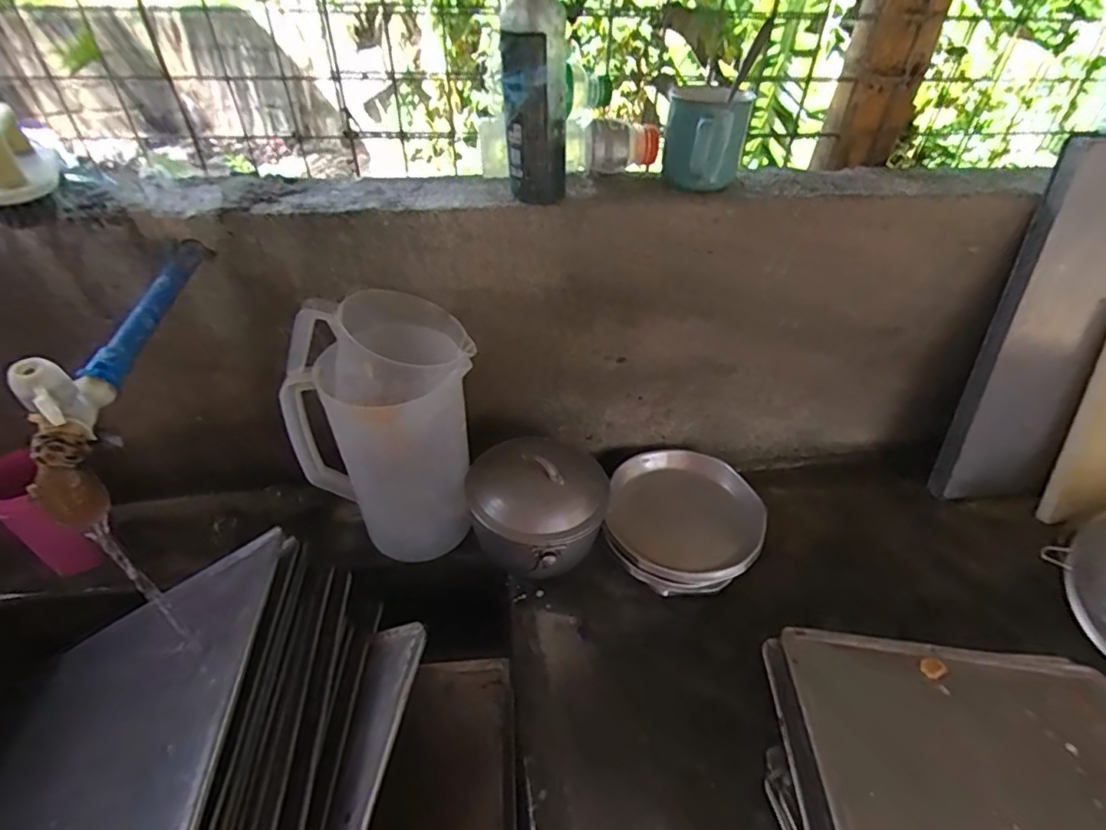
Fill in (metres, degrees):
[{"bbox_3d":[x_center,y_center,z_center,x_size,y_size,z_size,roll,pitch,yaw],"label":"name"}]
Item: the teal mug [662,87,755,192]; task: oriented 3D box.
[{"bbox_3d":[0.158,-0.285,0.597,0.077,0.080,0.121,11,43,10],"label":"teal mug"}]

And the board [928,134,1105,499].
[{"bbox_3d":[0.694,-0.095,0.706,0.315,0.448,0.033,-1,26,-6],"label":"board"}]

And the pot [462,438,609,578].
[{"bbox_3d":[-0.019,0.117,0.688,0.163,0.129,0.144,20,45,19],"label":"pot"}]

